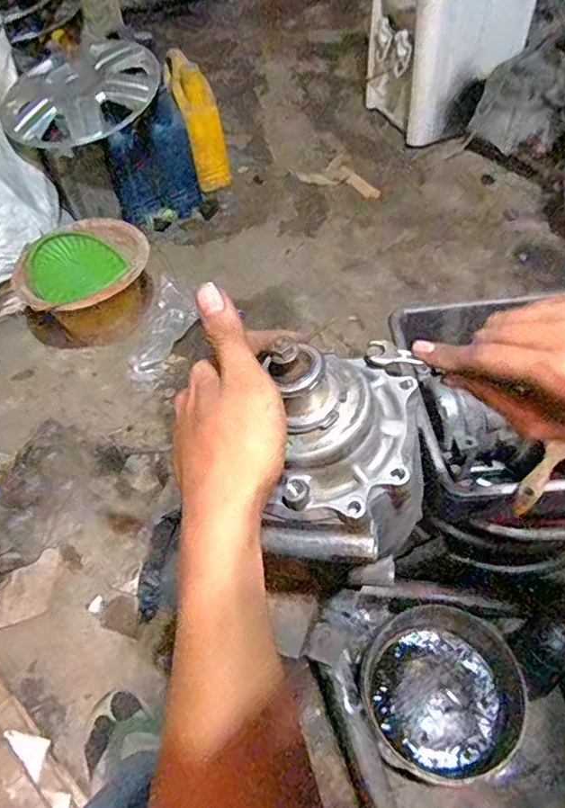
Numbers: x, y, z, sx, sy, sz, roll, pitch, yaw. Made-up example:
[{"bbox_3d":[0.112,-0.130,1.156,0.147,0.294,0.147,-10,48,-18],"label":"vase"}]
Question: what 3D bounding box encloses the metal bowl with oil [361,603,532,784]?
[{"bbox_3d":[0.200,0.361,0.688,0.187,0.085,0.192,-2,54,2],"label":"metal bowl with oil"}]

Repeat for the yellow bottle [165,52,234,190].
[{"bbox_3d":[-0.209,-0.694,1.342,0.114,0.308,0.077,-30,33,-17],"label":"yellow bottle"}]

